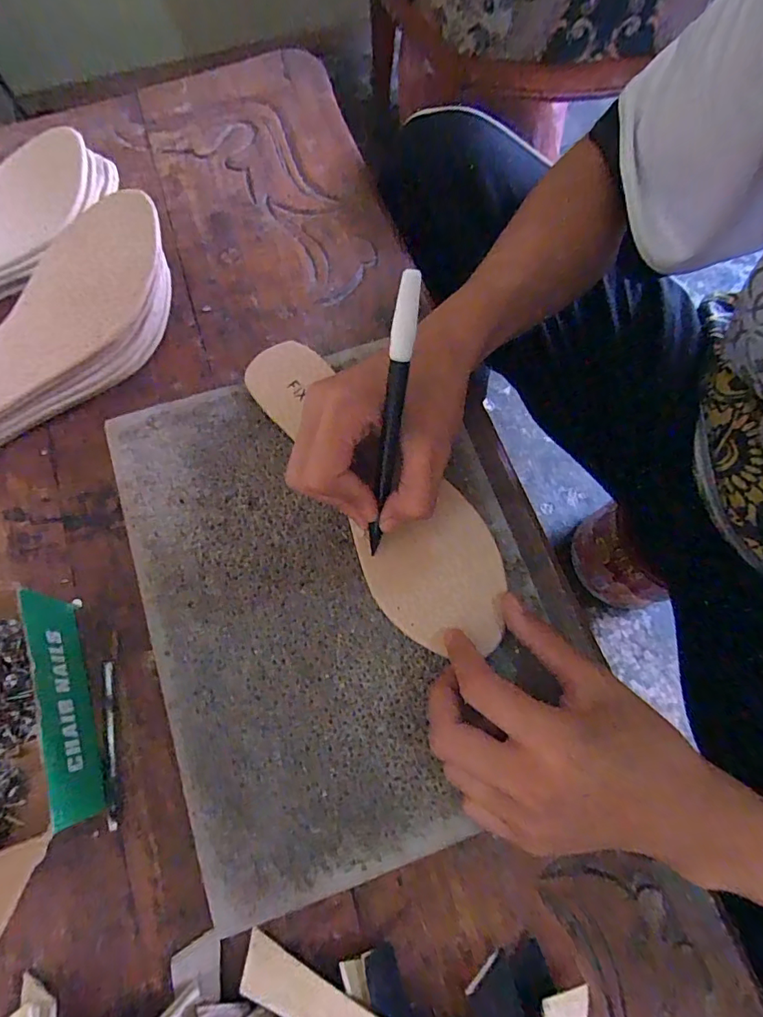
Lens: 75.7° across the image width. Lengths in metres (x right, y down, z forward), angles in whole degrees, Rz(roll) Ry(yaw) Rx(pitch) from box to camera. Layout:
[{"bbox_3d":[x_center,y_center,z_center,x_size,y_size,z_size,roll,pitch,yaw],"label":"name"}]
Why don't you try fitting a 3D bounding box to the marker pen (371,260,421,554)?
[{"bbox_3d":[0.005,-0.038,0.249,0.010,0.150,0.016,10,31,4],"label":"marker pen"}]

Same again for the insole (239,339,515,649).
[{"bbox_3d":[-0.002,-0.018,0.304,0.076,0.007,0.229,-30,75,-10],"label":"insole"}]

